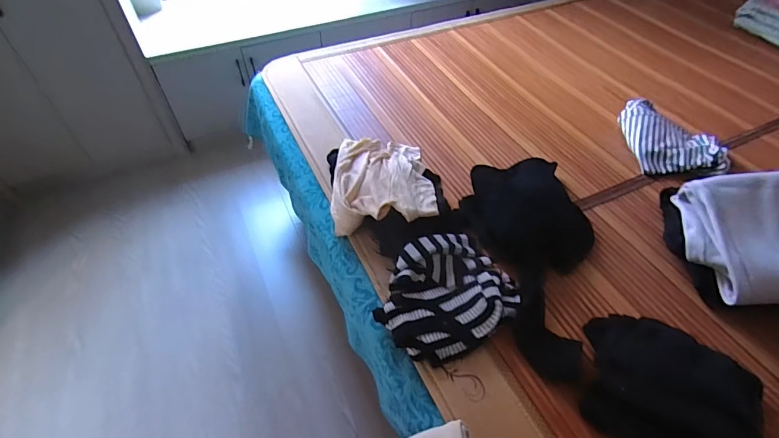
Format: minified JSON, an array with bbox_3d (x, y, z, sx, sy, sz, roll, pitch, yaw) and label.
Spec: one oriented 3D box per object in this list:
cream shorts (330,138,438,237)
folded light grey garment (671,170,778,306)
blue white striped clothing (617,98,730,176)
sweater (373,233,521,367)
[{"bbox_3d":[-0.012,-0.086,0.878,0.204,0.133,0.314,1,48,0],"label":"cream shorts"},{"bbox_3d":[0.646,0.027,0.704,0.245,0.052,0.230,-7,60,11],"label":"folded light grey garment"},{"bbox_3d":[0.679,-0.196,1.007,0.174,0.067,0.274,1,48,0],"label":"blue white striped clothing"},{"bbox_3d":[0.097,0.121,0.699,0.232,0.054,0.197,-32,56,-25],"label":"sweater"}]

